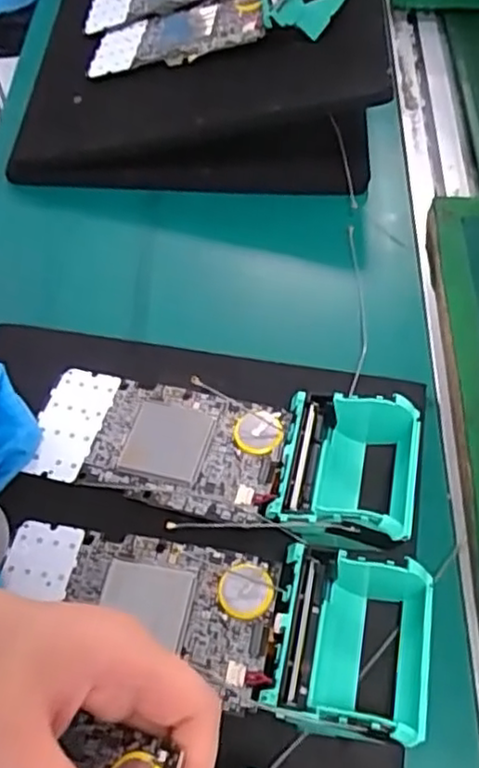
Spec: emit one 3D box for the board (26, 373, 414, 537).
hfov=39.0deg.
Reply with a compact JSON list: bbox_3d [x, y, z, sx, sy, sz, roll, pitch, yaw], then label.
[{"bbox_3d":[-0.010,0.036,0.339,0.191,0.043,0.072,6,55,15],"label":"board"}]

